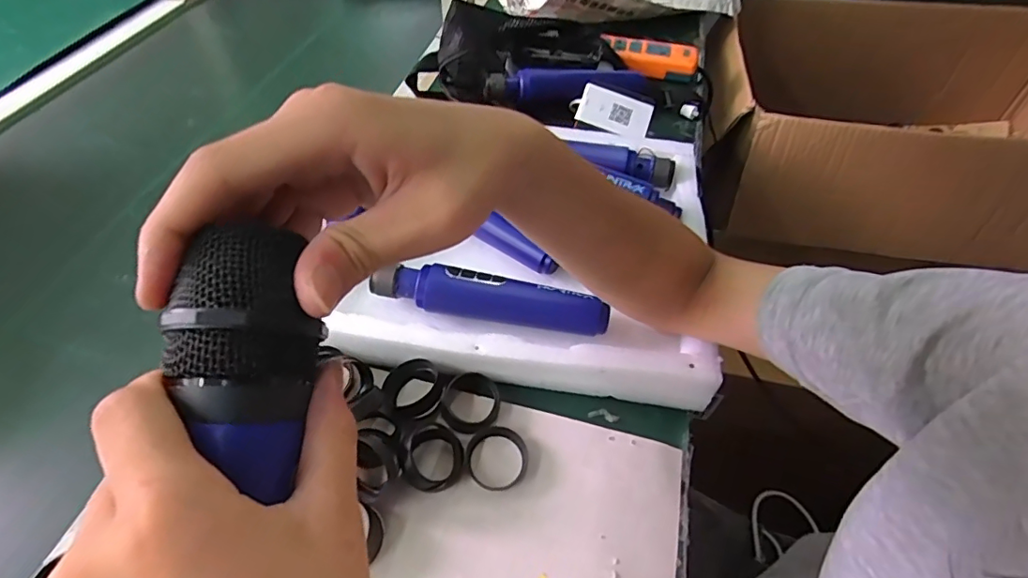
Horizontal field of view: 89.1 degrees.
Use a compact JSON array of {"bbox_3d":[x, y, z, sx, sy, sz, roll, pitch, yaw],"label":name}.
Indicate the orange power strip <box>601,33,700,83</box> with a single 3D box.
[{"bbox_3d":[0.180,-0.309,0.696,0.118,0.031,0.057,6,50,3],"label":"orange power strip"}]

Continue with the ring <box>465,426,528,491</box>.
[{"bbox_3d":[-0.012,0.120,0.375,0.044,0.008,0.044,1,50,-1],"label":"ring"}]

